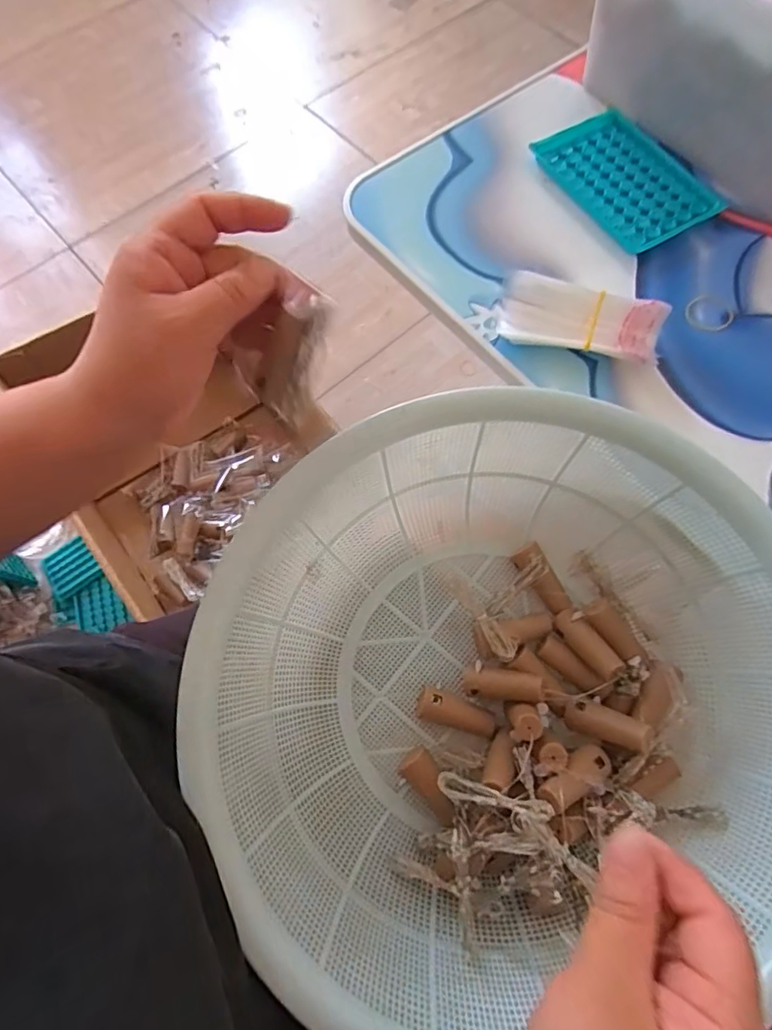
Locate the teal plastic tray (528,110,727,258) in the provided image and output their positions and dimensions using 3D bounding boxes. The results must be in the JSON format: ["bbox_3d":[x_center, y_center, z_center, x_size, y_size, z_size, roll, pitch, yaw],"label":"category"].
[{"bbox_3d":[0.189,-0.264,0.438,0.094,0.007,0.128,-32,73,-11],"label":"teal plastic tray"}]

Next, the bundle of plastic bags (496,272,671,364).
[{"bbox_3d":[0.129,-0.128,0.373,0.104,0.029,0.039,18,71,7],"label":"bundle of plastic bags"}]

